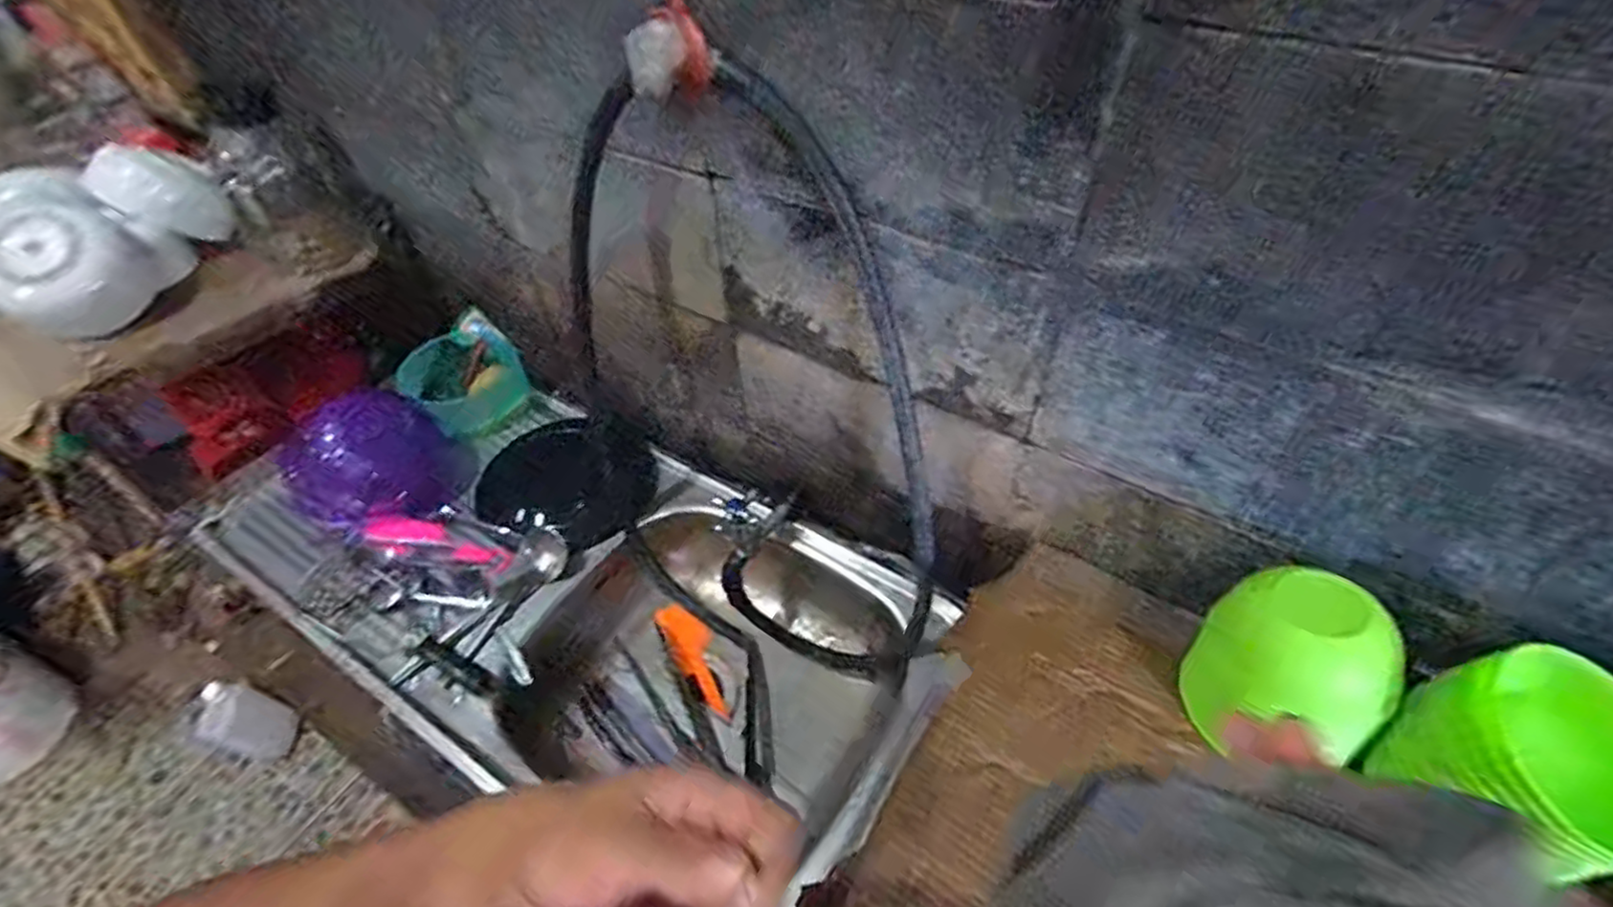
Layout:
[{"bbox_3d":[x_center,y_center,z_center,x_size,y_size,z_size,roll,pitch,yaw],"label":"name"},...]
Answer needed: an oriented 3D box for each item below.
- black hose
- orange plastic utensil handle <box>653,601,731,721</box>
[{"bbox_3d":[-0.058,-0.038,0.683,0.451,0.597,0.111,34,58,28],"label":"black hose"},{"bbox_3d":[-0.126,0.241,0.820,0.050,0.010,0.156,-25,53,-19],"label":"orange plastic utensil handle"}]

